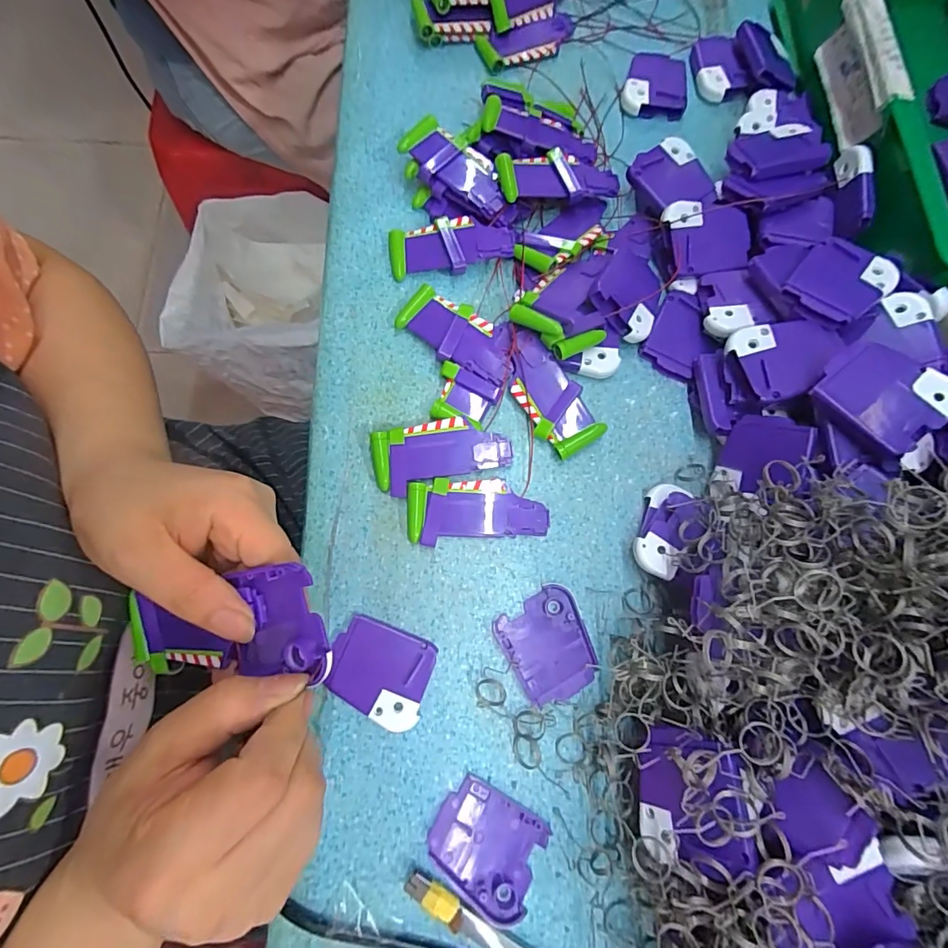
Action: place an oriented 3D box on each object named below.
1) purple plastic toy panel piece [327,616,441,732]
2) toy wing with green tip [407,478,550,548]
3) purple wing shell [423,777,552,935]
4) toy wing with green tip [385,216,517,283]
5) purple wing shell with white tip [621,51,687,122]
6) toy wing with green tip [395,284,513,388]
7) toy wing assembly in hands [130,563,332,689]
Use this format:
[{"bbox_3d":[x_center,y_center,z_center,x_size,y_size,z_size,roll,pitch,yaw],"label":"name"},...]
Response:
[{"bbox_3d":[-0.057,0.119,0.294,0.059,0.008,0.052,19,75,3],"label":"purple plastic toy panel piece"},{"bbox_3d":[0.002,0.023,0.317,0.089,0.011,0.039,-2,75,-3],"label":"toy wing with green tip"},{"bbox_3d":[0.006,0.206,0.271,0.061,0.010,0.052,30,76,5],"label":"purple wing shell"},{"bbox_3d":[-0.017,-0.167,0.359,0.091,0.009,0.038,-5,90,9],"label":"toy wing with green tip"},{"bbox_3d":[0.155,-0.332,0.410,0.052,0.014,0.071,17,75,2],"label":"purple wing shell with white tip"},{"bbox_3d":[-0.010,-0.097,0.345,0.091,0.012,0.040,38,77,7],"label":"toy wing with green tip"},{"bbox_3d":[-0.117,0.071,0.231,0.117,0.020,0.044,-11,74,25],"label":"toy wing assembly in hands"}]

